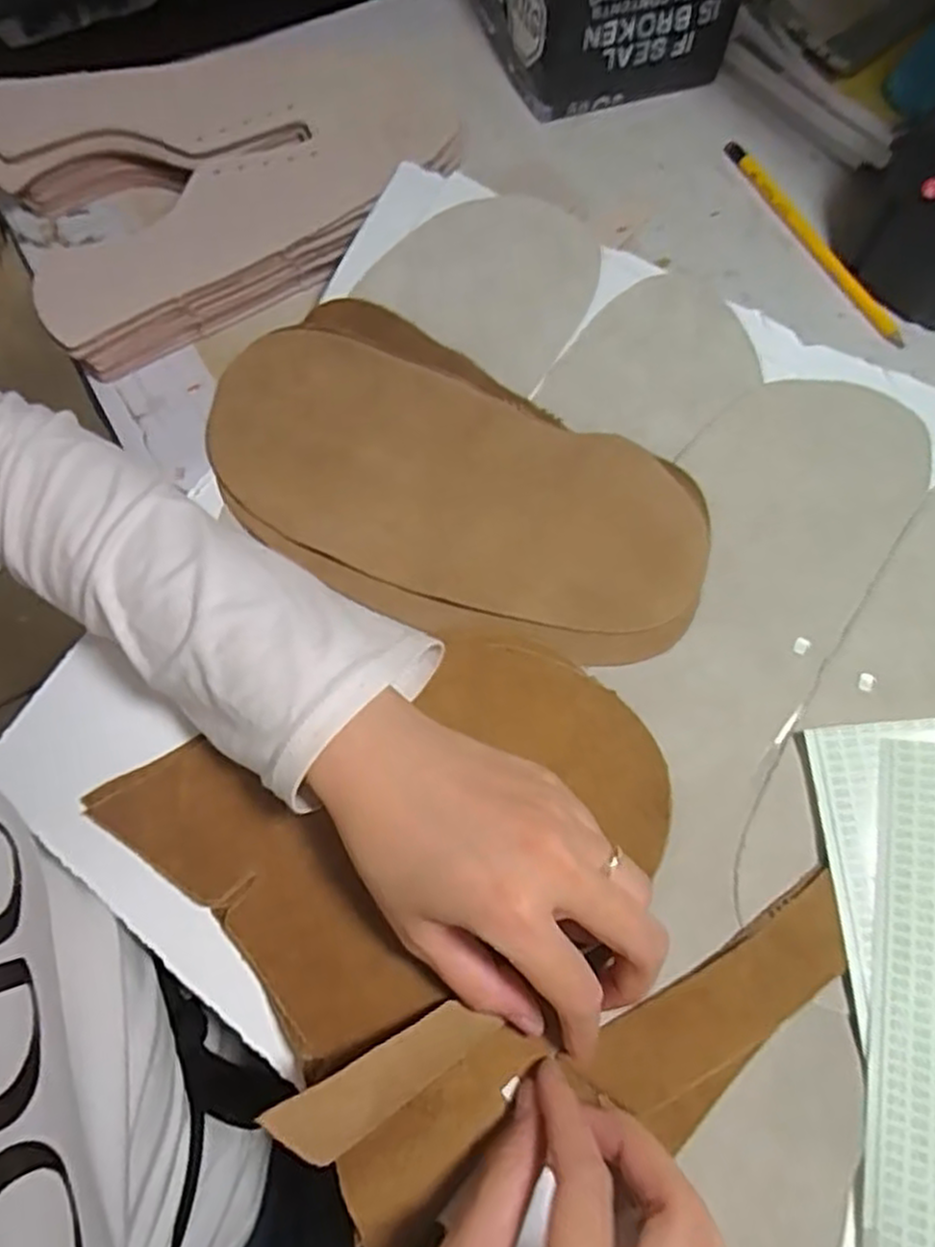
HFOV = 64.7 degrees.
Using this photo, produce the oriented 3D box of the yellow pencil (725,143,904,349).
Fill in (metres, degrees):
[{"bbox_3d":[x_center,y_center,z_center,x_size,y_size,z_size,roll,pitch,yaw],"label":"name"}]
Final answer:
[{"bbox_3d":[0.207,-0.233,0.443,0.013,0.011,0.176,-22,70,-10],"label":"yellow pencil"}]

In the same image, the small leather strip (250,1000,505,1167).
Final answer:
[{"bbox_3d":[-0.026,0.154,0.248,0.078,0.004,0.027,-17,100,-29],"label":"small leather strip"}]

